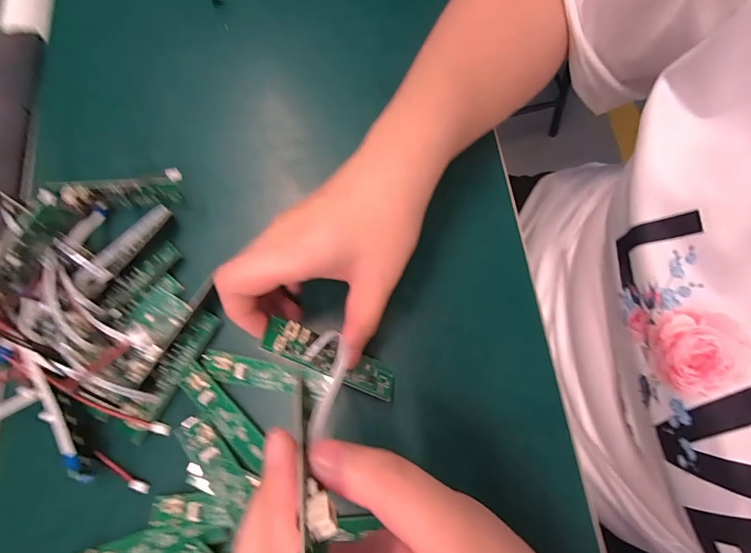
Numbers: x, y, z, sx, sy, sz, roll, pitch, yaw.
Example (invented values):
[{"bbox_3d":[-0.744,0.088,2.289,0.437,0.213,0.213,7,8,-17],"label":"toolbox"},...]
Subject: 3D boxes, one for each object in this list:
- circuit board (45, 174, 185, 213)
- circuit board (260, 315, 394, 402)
[{"bbox_3d":[-0.175,-0.055,0.256,0.077,0.022,0.015,-5,73,-4],"label":"circuit board"},{"bbox_3d":[-0.024,0.048,0.217,0.082,0.011,0.020,29,73,-18],"label":"circuit board"}]

